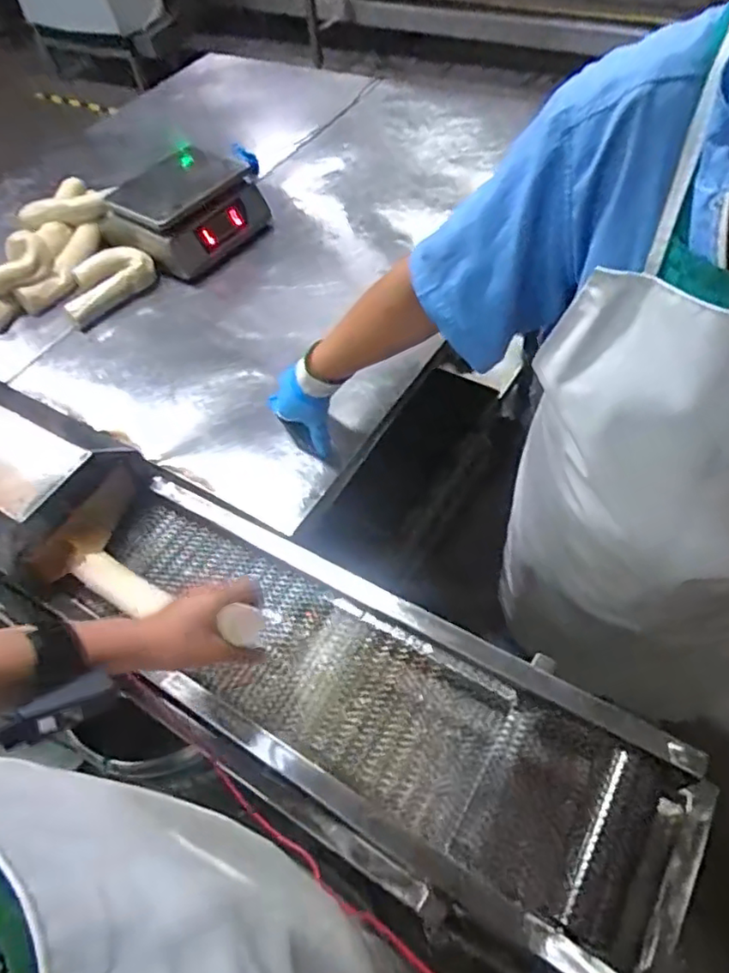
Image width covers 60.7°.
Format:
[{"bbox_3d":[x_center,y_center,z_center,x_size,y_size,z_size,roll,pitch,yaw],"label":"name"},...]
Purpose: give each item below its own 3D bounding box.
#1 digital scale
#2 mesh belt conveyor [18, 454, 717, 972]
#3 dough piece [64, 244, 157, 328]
[{"bbox_3d":[-0.334,-0.512,1.156,0.221,0.132,0.244,25,60,22],"label":"digital scale"},{"bbox_3d":[-0.046,0.191,0.672,0.769,0.097,0.261,30,61,22],"label":"mesh belt conveyor"},{"bbox_3d":[-0.451,-0.351,1.090,0.091,0.065,0.173,31,62,25],"label":"dough piece"}]

